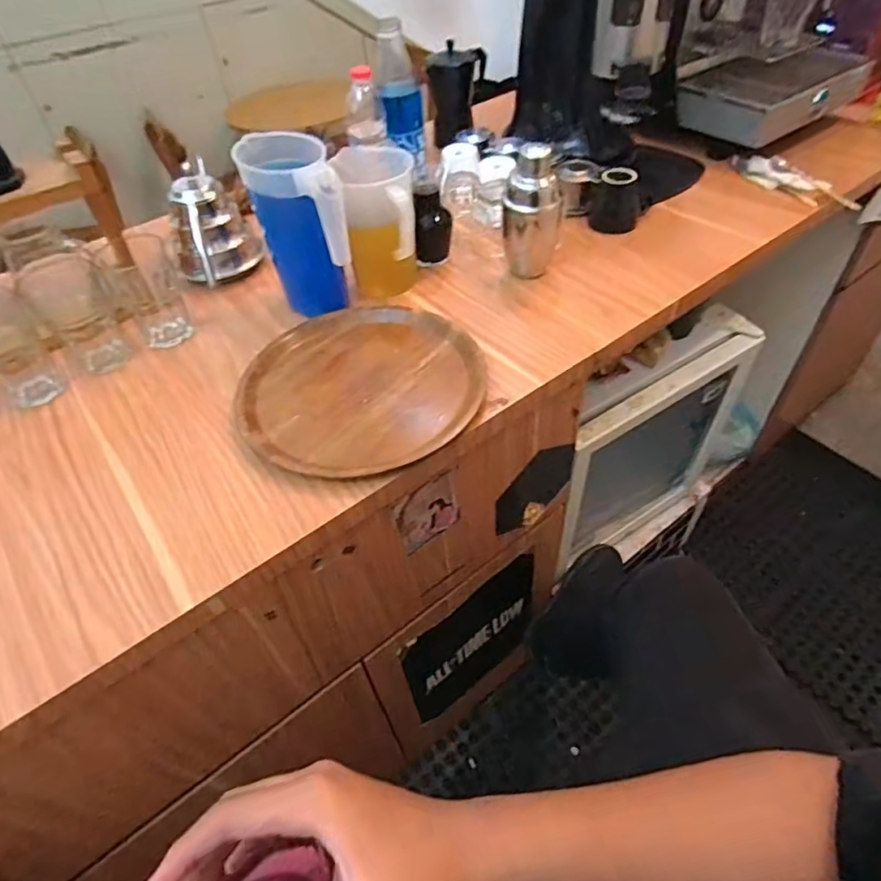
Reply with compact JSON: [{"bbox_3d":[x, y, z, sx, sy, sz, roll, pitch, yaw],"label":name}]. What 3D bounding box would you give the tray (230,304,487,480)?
[{"bbox_3d":[-0.099,-0.072,0.691,0.287,0.022,0.287,-2,48,3],"label":"tray"}]

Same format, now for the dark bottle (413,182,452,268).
[{"bbox_3d":[-0.011,-0.327,0.838,0.054,0.120,0.054,-3,48,2],"label":"dark bottle"}]

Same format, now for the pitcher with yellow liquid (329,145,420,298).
[{"bbox_3d":[-0.078,-0.292,0.775,0.097,0.157,0.138,-11,48,-5],"label":"pitcher with yellow liquid"}]

